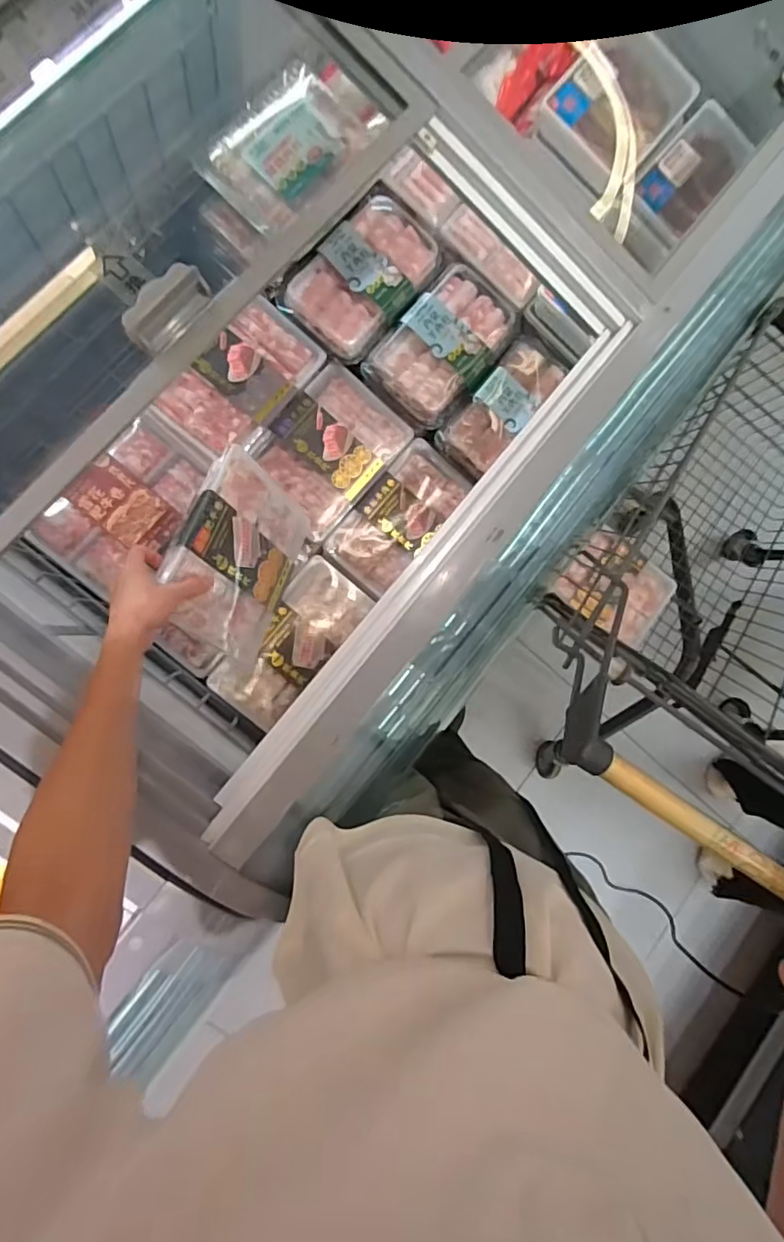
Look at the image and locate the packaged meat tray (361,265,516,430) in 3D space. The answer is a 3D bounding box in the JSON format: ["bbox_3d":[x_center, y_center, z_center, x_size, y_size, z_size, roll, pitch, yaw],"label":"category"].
[{"bbox_3d":[0.081,-0.426,0.858,0.145,0.051,0.229,40,83,-5],"label":"packaged meat tray"}]

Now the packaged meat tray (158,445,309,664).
[{"bbox_3d":[-0.198,-0.082,0.711,0.168,0.033,0.232,43,59,-47],"label":"packaged meat tray"}]

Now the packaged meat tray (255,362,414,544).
[{"bbox_3d":[-0.095,-0.260,0.840,0.172,0.034,0.232,37,84,-6],"label":"packaged meat tray"}]

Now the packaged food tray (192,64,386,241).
[{"bbox_3d":[-0.135,-0.655,0.761,0.238,0.042,0.156,-44,95,-7],"label":"packaged food tray"}]

